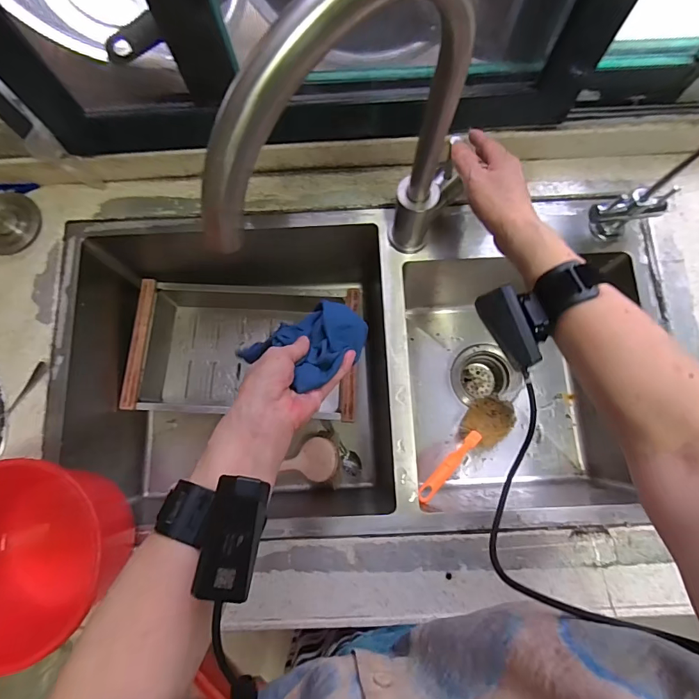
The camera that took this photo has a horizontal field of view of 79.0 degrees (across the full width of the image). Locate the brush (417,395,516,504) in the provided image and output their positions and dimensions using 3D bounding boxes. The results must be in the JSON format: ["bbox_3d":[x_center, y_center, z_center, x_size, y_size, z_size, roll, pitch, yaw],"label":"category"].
[{"bbox_3d":[0.166,0.138,0.610,0.239,0.047,0.064,-30,76,-42],"label":"brush"}]

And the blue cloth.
[{"bbox_3d":[-0.040,-0.007,0.420,0.085,0.049,0.108,42,81,9],"label":"blue cloth"}]

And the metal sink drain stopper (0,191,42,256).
[{"bbox_3d":[-0.438,-0.161,0.542,0.074,0.019,0.080,0,78,1],"label":"metal sink drain stopper"}]

